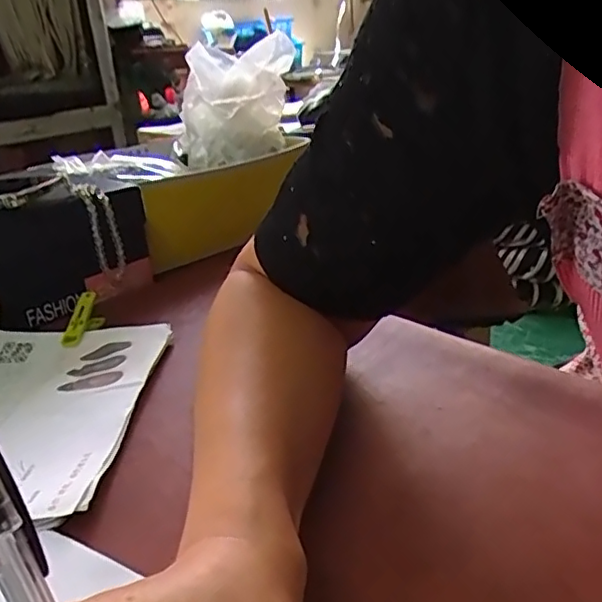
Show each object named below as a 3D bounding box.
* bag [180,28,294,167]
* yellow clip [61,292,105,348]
[{"bbox_3d":[-0.087,-0.287,0.845,0.154,0.142,0.215,-5,23,0],"label":"bag"},{"bbox_3d":[-0.183,0.014,0.501,0.015,0.032,0.055,-1,23,10],"label":"yellow clip"}]

